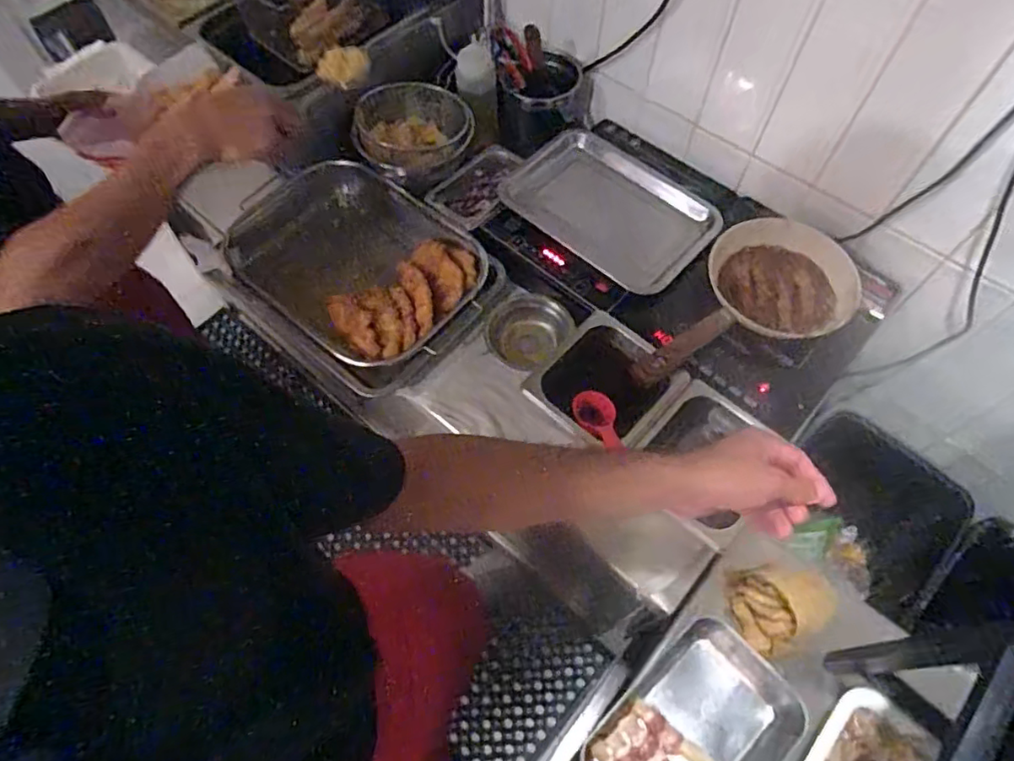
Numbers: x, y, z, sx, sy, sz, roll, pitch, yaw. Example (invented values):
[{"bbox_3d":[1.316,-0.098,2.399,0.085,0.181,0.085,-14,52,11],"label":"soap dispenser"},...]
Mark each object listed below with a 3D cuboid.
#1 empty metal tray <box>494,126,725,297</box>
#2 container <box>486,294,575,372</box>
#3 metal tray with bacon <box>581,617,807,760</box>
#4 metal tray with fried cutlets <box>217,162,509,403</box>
[{"bbox_3d":[0.166,-0.280,0.946,0.316,0.024,0.212,40,69,19],"label":"empty metal tray"},{"bbox_3d":[0.033,-0.072,0.895,0.124,0.051,0.124,0,62,0],"label":"container"},{"bbox_3d":[0.204,0.392,0.659,0.231,0.034,0.148,-38,68,-18],"label":"metal tray with bacon"},{"bbox_3d":[-0.239,-0.176,0.939,0.431,0.048,0.314,37,68,17],"label":"metal tray with fried cutlets"}]

